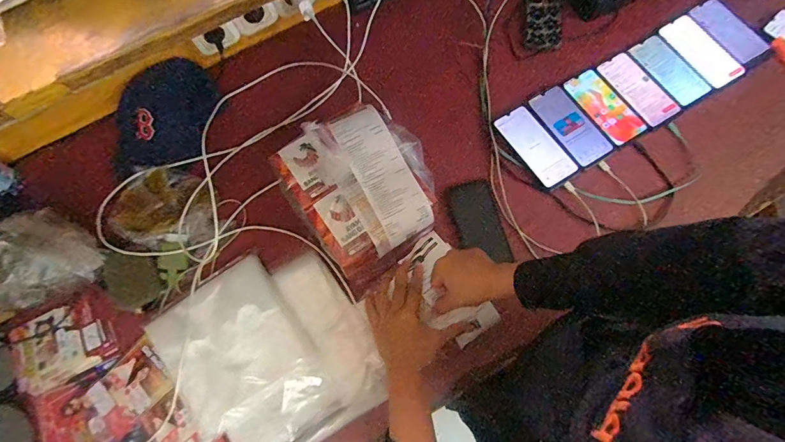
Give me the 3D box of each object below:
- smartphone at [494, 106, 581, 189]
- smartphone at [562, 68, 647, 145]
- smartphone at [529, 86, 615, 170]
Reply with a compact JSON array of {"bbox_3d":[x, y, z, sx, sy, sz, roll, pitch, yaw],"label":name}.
[{"bbox_3d":[0.261,-0.138,0.712,0.075,0.008,0.159,-32,73,-9],"label":"smartphone"},{"bbox_3d":[0.395,-0.215,0.734,0.078,0.009,0.160,-31,73,-9],"label":"smartphone"},{"bbox_3d":[0.327,-0.176,0.721,0.074,0.005,0.164,-31,73,-9],"label":"smartphone"}]

